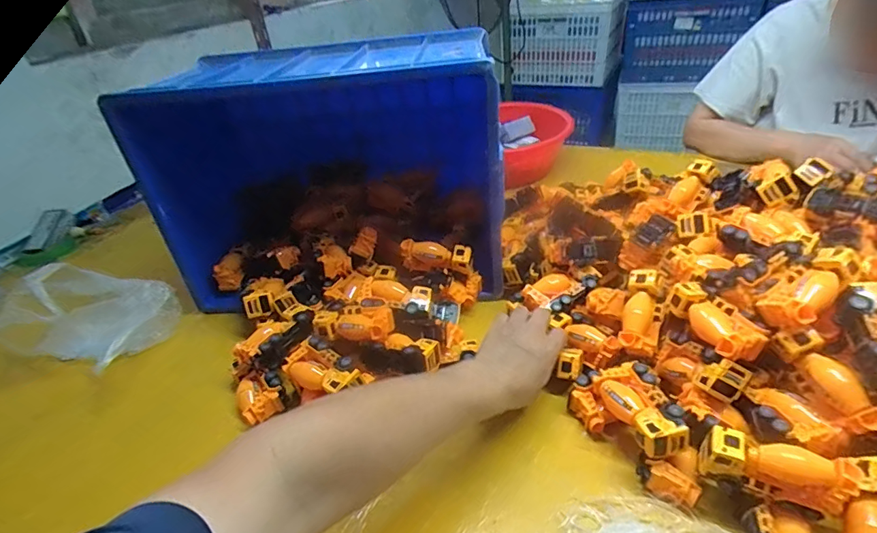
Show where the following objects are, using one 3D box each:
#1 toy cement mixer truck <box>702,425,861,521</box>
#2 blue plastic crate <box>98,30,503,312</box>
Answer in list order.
[{"bbox_3d":[0.286,0.181,0.403,0.105,0.059,0.033,15,40,28],"label":"toy cement mixer truck"},{"bbox_3d":[-0.156,-0.176,0.774,0.474,0.312,0.332,-3,35,5],"label":"blue plastic crate"}]

